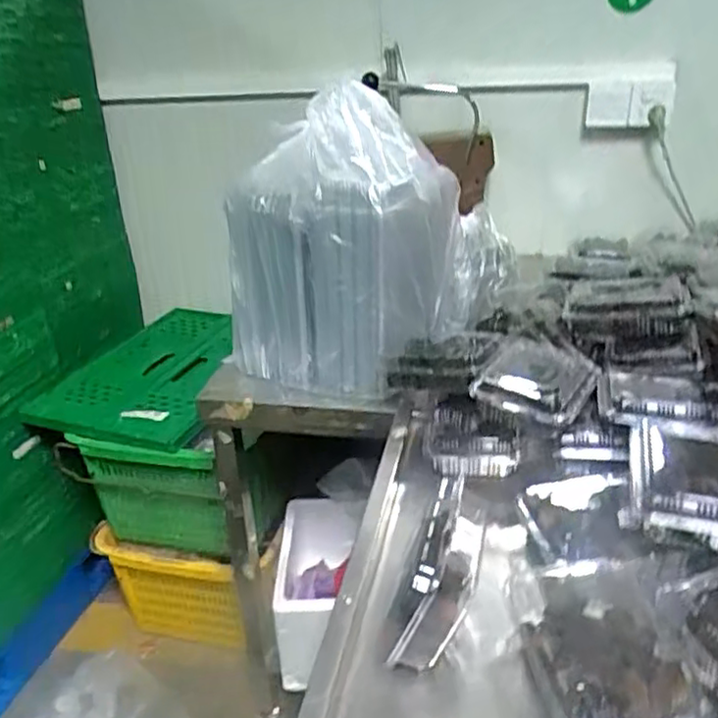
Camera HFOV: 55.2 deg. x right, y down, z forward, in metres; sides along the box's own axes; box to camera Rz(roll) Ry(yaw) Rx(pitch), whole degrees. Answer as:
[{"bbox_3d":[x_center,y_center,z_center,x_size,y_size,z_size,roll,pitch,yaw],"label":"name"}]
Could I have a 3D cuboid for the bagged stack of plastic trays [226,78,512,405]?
[{"bbox_3d":[0.032,-0.220,1.213,0.320,0.424,0.503,12,30,27],"label":"bagged stack of plastic trays"}]

